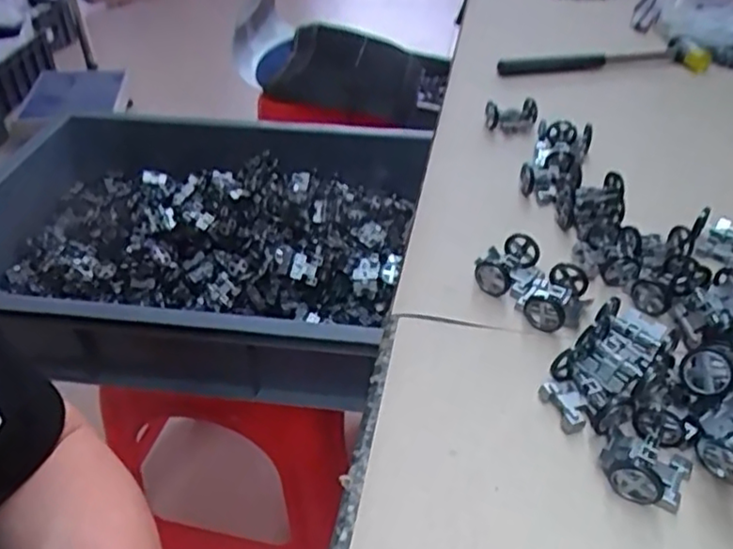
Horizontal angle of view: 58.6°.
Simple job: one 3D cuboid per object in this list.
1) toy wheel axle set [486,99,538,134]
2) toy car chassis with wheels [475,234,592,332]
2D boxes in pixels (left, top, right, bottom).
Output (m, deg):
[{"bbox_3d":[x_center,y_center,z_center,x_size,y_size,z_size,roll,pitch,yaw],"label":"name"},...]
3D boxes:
[{"bbox_3d":[0.149,-0.164,0.668,0.051,0.032,0.035,7,40,9],"label":"toy wheel axle set"},{"bbox_3d":[0.119,0.004,0.463,0.077,0.025,0.052,31,49,33],"label":"toy car chassis with wheels"}]

